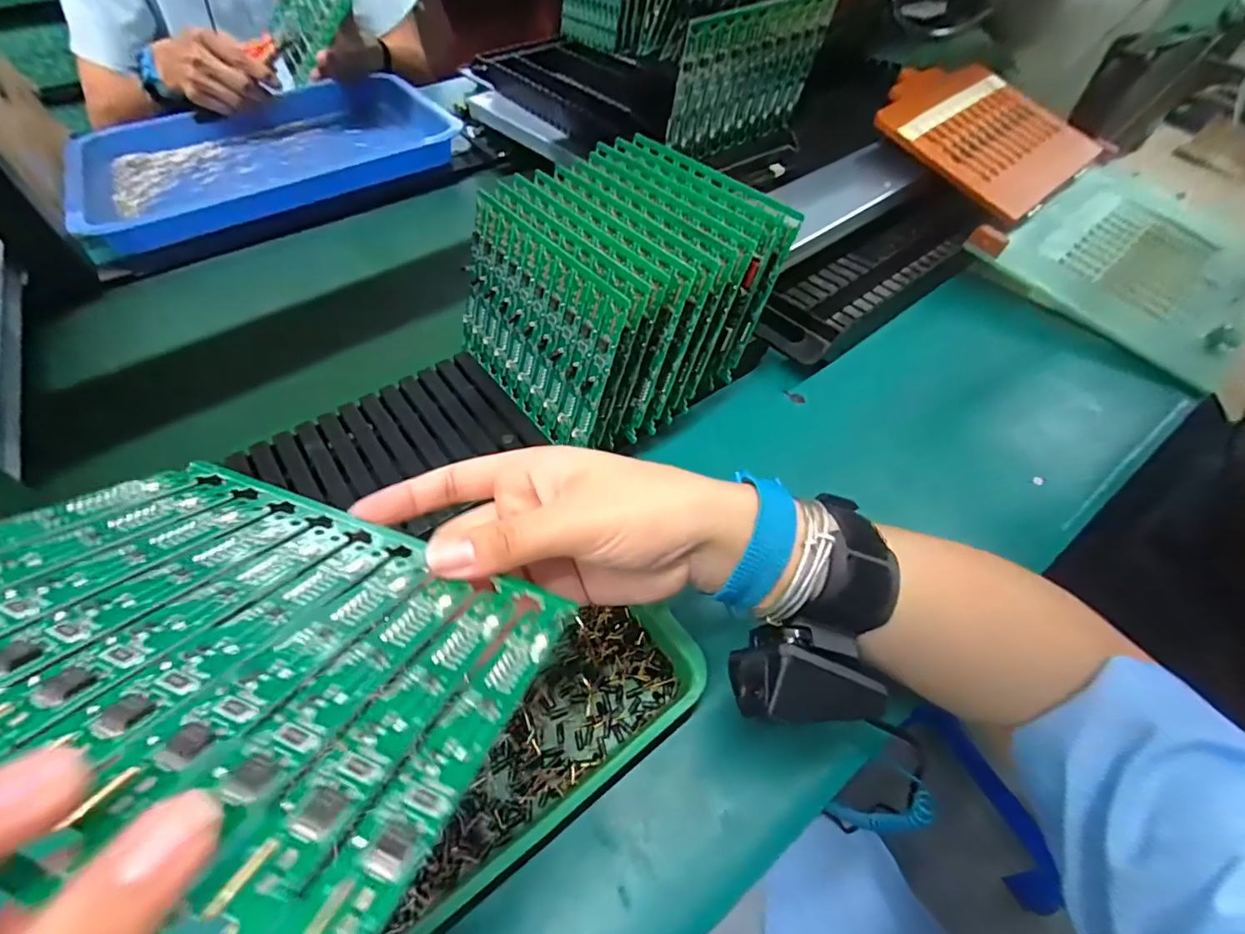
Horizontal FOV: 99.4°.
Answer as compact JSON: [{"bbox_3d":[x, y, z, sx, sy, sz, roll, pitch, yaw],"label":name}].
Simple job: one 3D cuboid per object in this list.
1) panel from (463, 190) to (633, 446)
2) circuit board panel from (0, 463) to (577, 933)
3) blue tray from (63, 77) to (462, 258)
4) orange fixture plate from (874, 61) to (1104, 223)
[{"bbox_3d":[-0.062,-0.092,0.349,0.004,0.115,0.161,-17,49,-39],"label":"panel"},{"bbox_3d":[-0.107,0.042,0.144,0.161,0.004,0.116,19,22,10],"label":"circuit board panel"},{"bbox_3d":[-0.472,-0.419,0.702,0.435,0.047,0.334,-31,59,-20],"label":"blue tray"},{"bbox_3d":[0.348,-0.326,0.506,0.181,0.012,0.174,-37,76,-19],"label":"orange fixture plate"}]

